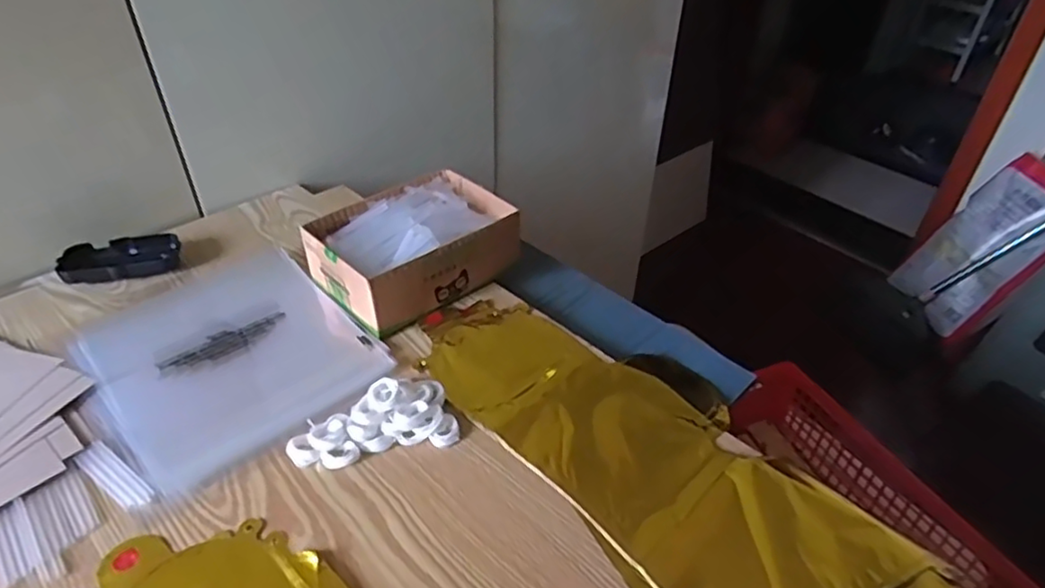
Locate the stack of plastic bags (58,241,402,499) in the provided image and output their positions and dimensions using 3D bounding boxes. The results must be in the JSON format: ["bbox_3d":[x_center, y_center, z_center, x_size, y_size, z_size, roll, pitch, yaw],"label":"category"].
[{"bbox_3d":[-0.269,0.044,0.582,0.205,0.009,0.249,-29,48,-32],"label":"stack of plastic bags"}]

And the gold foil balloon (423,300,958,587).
[{"bbox_3d":[0.096,0.111,0.510,0.187,0.011,0.404,-26,47,-30],"label":"gold foil balloon"}]

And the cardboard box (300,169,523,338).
[{"bbox_3d":[-0.106,-0.050,0.642,0.182,0.068,0.128,-29,48,-32],"label":"cardboard box"}]

